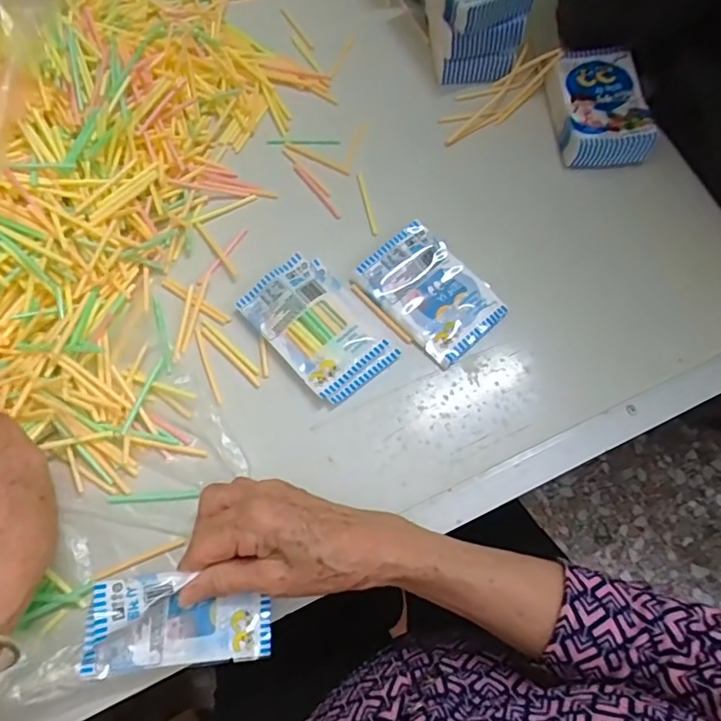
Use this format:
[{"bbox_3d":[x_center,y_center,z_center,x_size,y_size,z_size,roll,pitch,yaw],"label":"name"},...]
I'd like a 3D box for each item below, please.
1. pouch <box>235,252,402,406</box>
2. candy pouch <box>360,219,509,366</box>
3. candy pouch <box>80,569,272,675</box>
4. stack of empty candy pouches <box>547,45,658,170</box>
[{"bbox_3d":[-0.032,-0.026,0.416,0.070,0.013,0.111,-37,74,-14],"label":"pouch"},{"bbox_3d":[0.054,-0.054,0.427,0.069,0.009,0.105,-38,74,-14],"label":"candy pouch"},{"bbox_3d":[-0.102,0.152,0.318,0.098,0.027,0.054,11,71,-17],"label":"candy pouch"},{"bbox_3d":[0.208,-0.224,0.481,0.072,0.029,0.110,-6,72,-3],"label":"stack of empty candy pouches"}]

